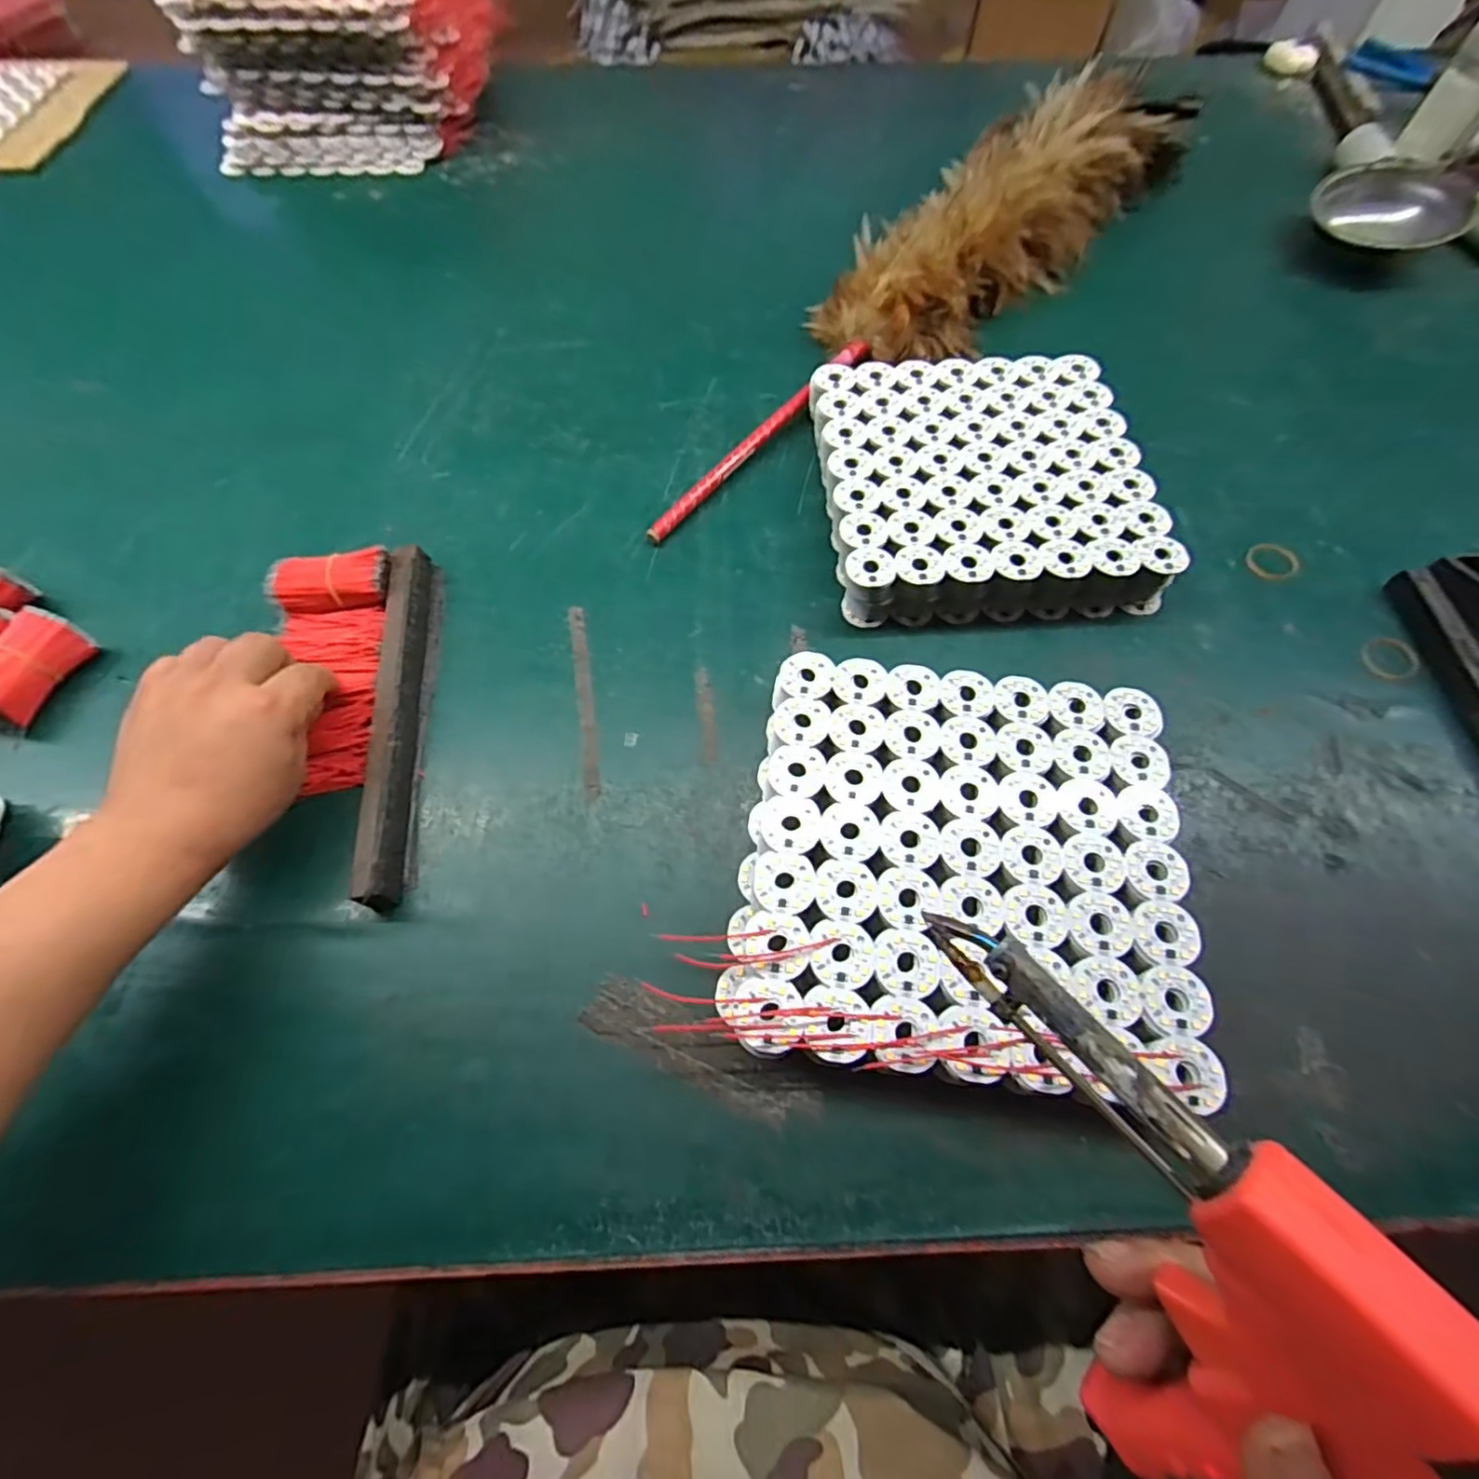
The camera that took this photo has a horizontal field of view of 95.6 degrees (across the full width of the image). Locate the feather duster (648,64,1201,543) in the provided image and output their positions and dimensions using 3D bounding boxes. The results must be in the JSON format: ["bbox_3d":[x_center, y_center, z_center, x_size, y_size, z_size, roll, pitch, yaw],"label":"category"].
[{"bbox_3d":[0.172,-0.394,0.558,0.128,0.078,0.704,37,68,18],"label":"feather duster"}]

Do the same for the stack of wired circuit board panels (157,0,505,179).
[{"bbox_3d":[-0.401,-0.728,0.700,0.266,0.144,0.229,3,63,2],"label":"stack of wired circuit board panels"}]

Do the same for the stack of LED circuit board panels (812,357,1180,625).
[{"bbox_3d":[0.167,-0.183,0.475,0.208,0.039,0.208,-4,63,-1],"label":"stack of LED circuit board panels"}]

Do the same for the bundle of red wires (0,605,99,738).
[{"bbox_3d":[-0.432,-0.041,0.404,0.031,0.035,0.071,21,64,11],"label":"bundle of red wires"}]

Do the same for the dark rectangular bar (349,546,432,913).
[{"bbox_3d":[-0.203,-0.018,0.400,0.022,0.024,0.234,-5,63,-2],"label":"dark rectangular bar"}]

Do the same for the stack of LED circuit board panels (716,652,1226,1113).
[{"bbox_3d":[0.114,0.061,0.357,0.219,0.032,0.213,6,63,4],"label":"stack of LED circuit board panels"}]

